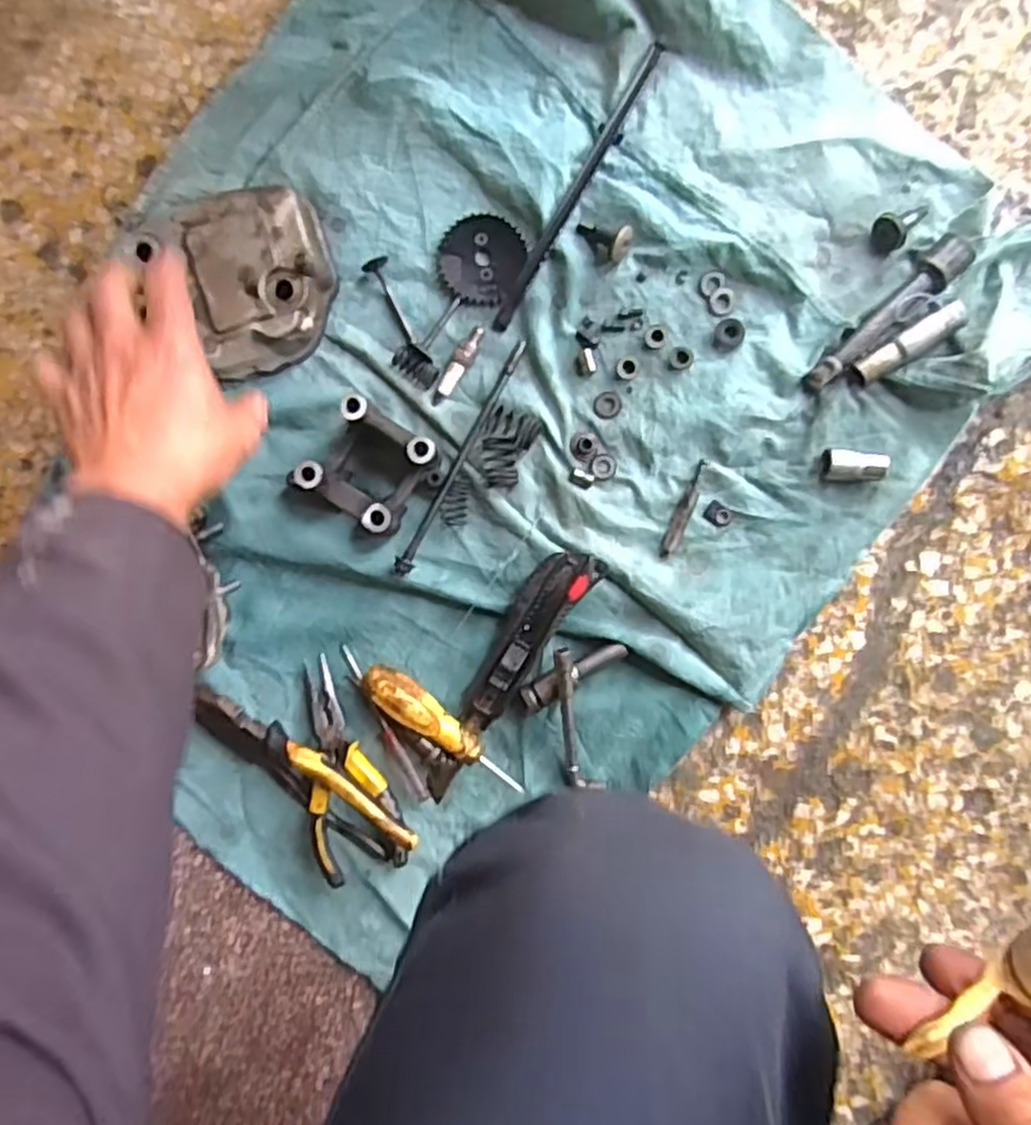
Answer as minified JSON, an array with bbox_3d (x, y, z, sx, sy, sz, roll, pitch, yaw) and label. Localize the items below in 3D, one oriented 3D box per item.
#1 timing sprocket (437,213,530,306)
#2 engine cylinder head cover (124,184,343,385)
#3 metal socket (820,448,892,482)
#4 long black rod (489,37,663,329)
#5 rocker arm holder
[{"bbox_3d":[-0.024,-0.211,0.512,0.059,0.008,0.059,0,93,3],"label":"timing sprocket"},{"bbox_3d":[-0.186,-0.187,0.507,0.119,0.049,0.103,-21,92,4],"label":"engine cylinder head cover"},{"bbox_3d":[0.227,-0.065,0.497,0.041,0.018,0.021,2,93,3],"label":"metal socket"},{"bbox_3d":[0.041,-0.251,0.499,0.011,0.006,0.208,31,95,1],"label":"long black rod"},{"bbox_3d":[-0.097,-0.064,0.502,0.078,0.047,0.069,33,95,1],"label":"rocker arm holder"}]

